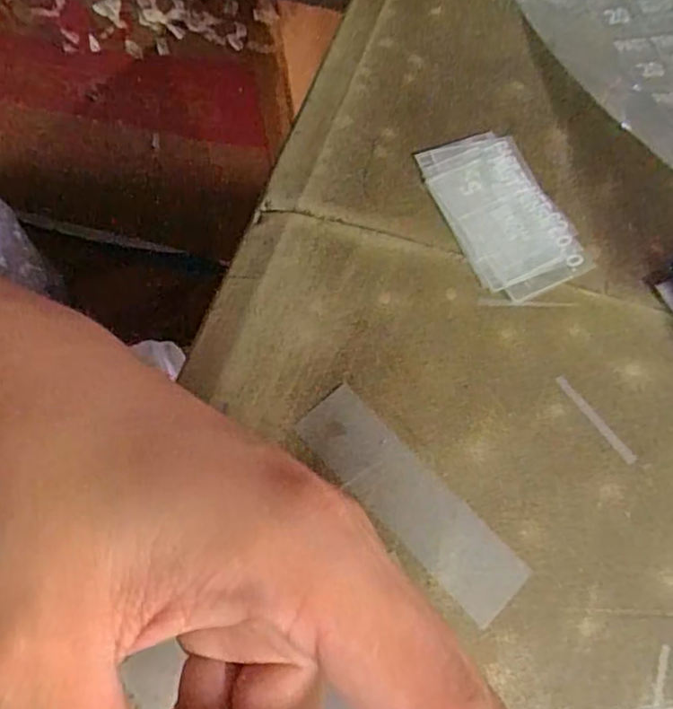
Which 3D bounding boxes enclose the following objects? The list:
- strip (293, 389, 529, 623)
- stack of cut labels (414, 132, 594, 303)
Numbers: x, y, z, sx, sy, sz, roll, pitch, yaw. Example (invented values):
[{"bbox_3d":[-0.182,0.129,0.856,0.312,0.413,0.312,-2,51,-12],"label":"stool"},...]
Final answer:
[{"bbox_3d":[0.024,0.048,0.210,0.025,0.004,0.088,-42,74,-15],"label":"strip"},{"bbox_3d":[0.066,-0.059,0.252,0.045,0.004,0.077,-22,69,-9],"label":"stack of cut labels"}]

